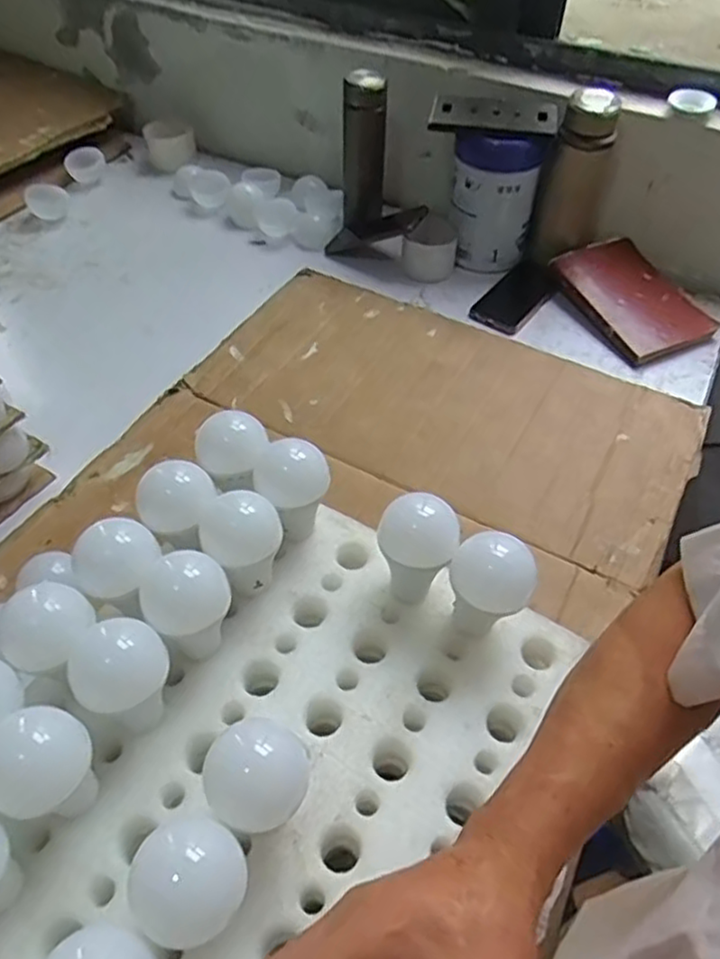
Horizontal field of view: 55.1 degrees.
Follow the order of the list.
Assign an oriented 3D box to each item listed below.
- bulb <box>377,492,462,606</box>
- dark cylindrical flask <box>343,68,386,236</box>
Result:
[{"bbox_3d":[0.048,0.062,0.583,0.065,0.090,0.057,4,50,4],"label":"bulb"},{"bbox_3d":[0.006,-0.493,1.060,0.062,0.226,0.049,-5,50,-4],"label":"dark cylindrical flask"}]

